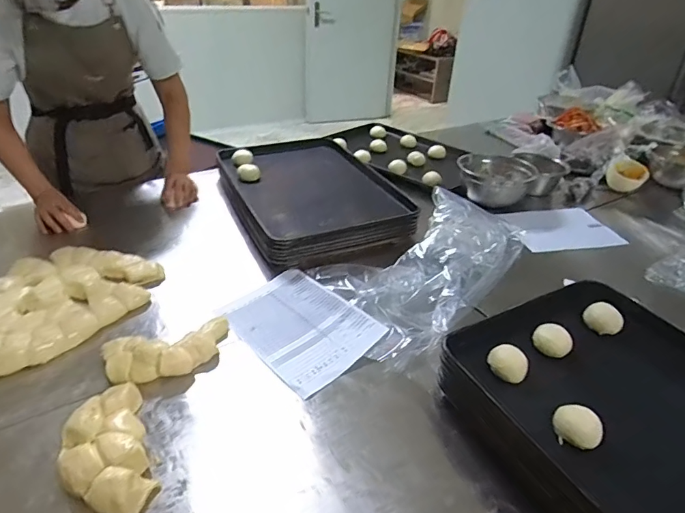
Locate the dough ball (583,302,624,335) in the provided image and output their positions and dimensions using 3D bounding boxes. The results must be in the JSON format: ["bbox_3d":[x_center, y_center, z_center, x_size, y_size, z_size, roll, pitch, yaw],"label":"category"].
[{"bbox_3d":[0.446,0.105,0.787,0.050,0.031,0.058,-26,43,-37],"label":"dough ball"}]

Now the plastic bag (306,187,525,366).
[{"bbox_3d":[0.176,0.010,1.013,0.292,0.074,0.542,27,40,32],"label":"plastic bag"}]

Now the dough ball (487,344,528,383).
[{"bbox_3d":[0.254,0.162,0.707,0.058,0.026,0.048,24,38,28],"label":"dough ball"}]

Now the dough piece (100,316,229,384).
[{"bbox_3d":[-0.294,0.153,0.781,0.201,0.045,0.098,-10,35,-20],"label":"dough piece"}]

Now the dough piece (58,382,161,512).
[{"bbox_3d":[-0.323,0.264,0.631,0.101,0.046,0.193,-14,37,-25],"label":"dough piece"}]

